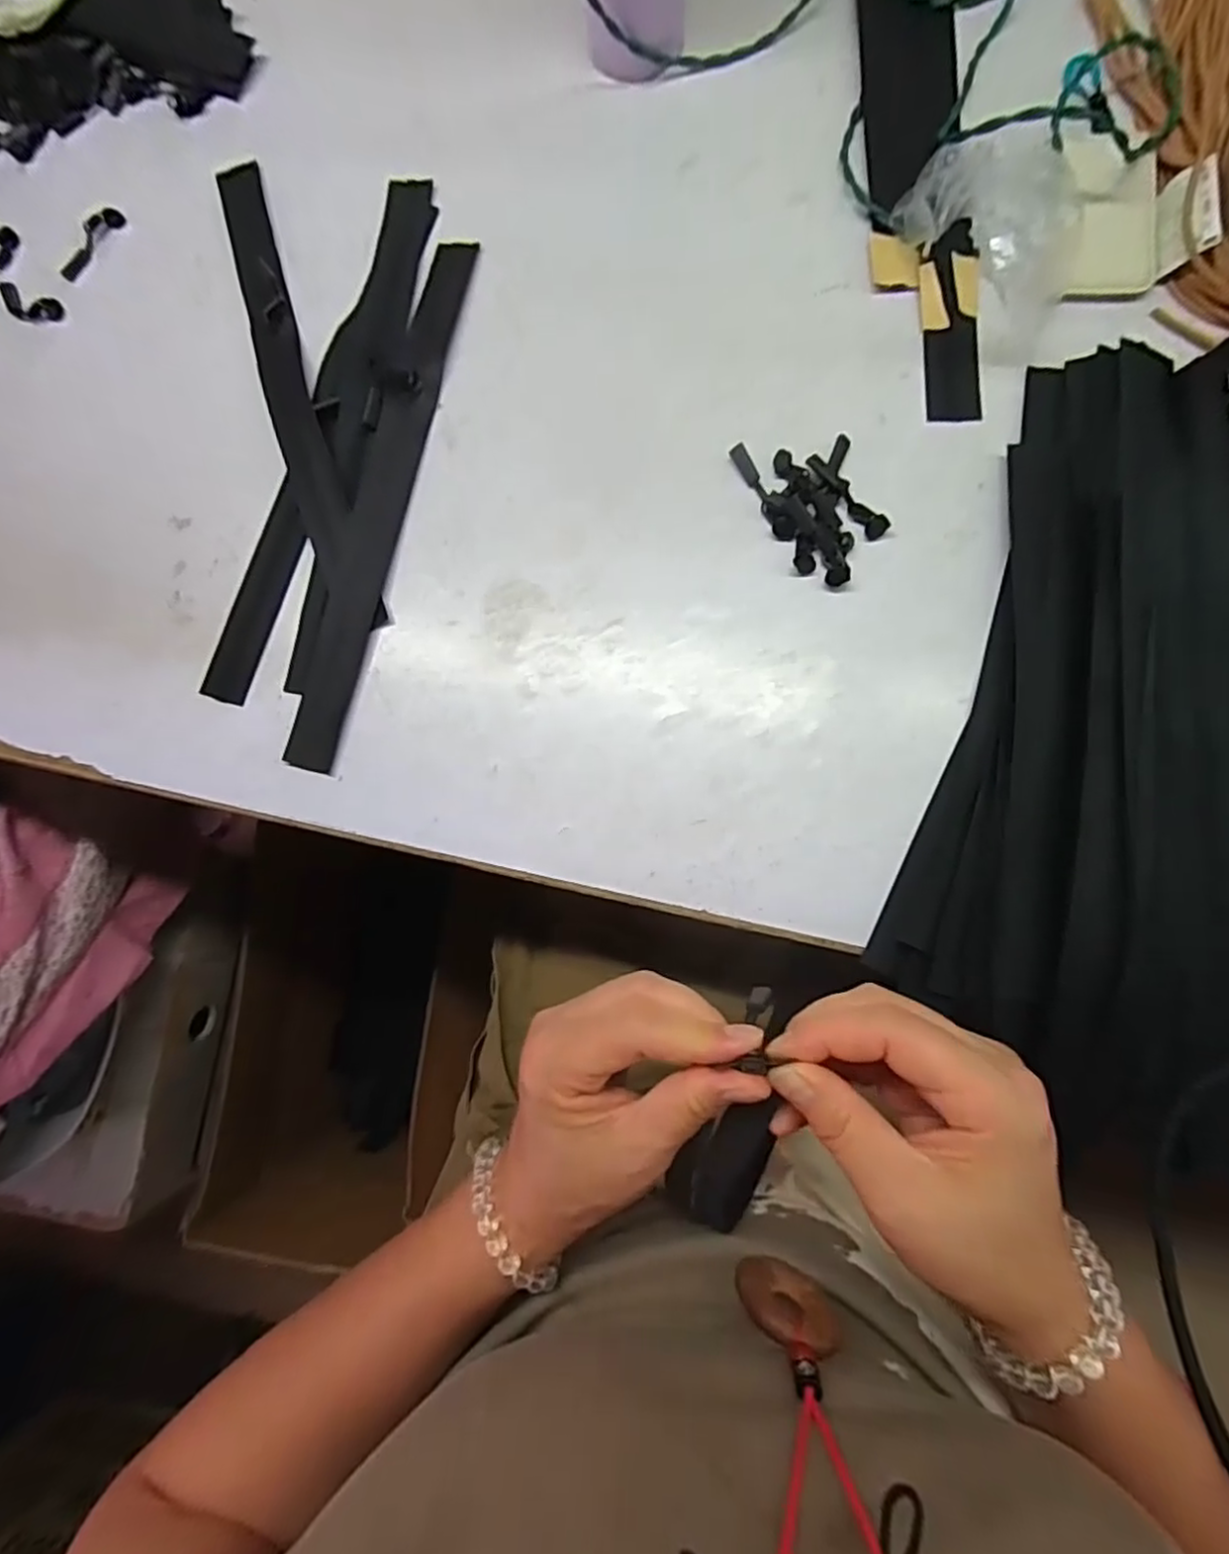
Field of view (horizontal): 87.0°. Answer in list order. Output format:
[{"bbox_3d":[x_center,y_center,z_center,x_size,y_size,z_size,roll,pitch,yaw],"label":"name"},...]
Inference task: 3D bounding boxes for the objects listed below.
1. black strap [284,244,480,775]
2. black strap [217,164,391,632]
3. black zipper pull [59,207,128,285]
[{"bbox_3d":[-0.142,-0.175,0.400,0.034,0.005,0.346,13,85,7],"label":"black strap"},{"bbox_3d":[-0.213,-0.258,0.426,0.034,0.007,0.356,-19,82,3],"label":"black strap"},{"bbox_3d":[-0.371,-0.378,0.458,0.012,0.011,0.060,37,88,9],"label":"black zipper pull"}]

